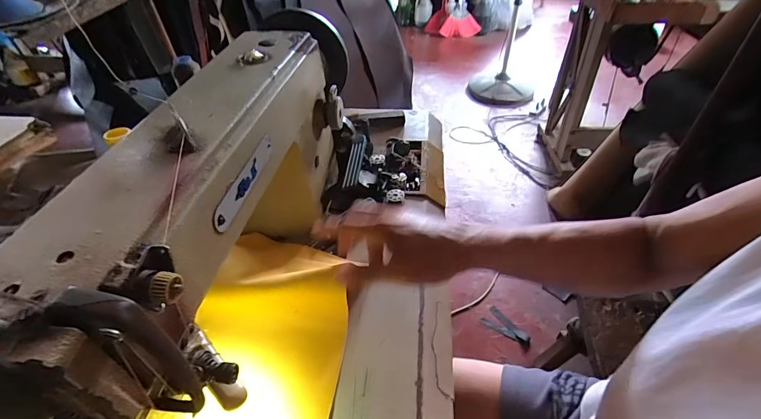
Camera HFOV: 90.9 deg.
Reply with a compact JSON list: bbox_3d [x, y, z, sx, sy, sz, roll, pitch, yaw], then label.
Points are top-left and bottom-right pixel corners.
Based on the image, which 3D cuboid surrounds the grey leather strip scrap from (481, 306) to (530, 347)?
[{"bbox_3d":[0.395,0.380,1.181,0.152,0.008,0.063,41,86,10],"label":"grey leather strip scrap"}]

